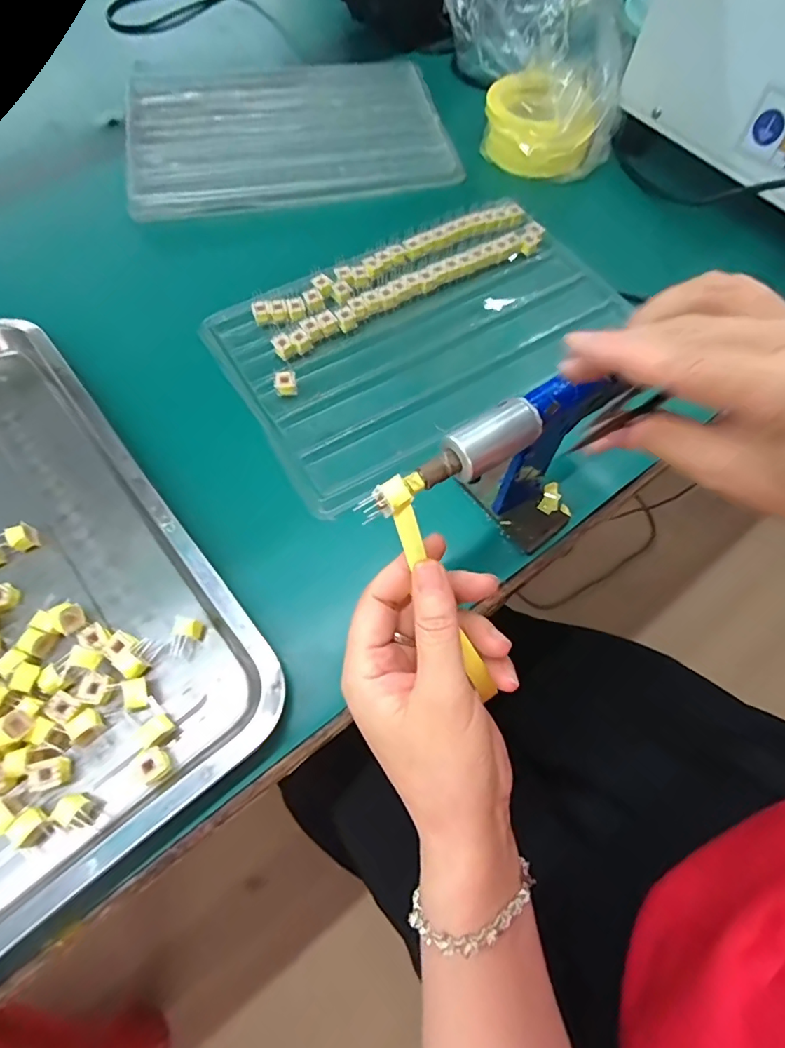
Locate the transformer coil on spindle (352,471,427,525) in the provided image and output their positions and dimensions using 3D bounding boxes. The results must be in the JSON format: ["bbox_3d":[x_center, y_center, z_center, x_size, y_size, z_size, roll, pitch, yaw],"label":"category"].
[{"bbox_3d":[0.000,-0.012,0.223,0.034,0.008,0.012,-34,70,-17],"label":"transformer coil on spindle"}]

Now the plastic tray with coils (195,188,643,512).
[{"bbox_3d":[0.030,-0.162,0.426,0.321,0.035,0.197,-30,69,-16],"label":"plastic tray with coils"}]

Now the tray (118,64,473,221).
[{"bbox_3d":[-0.108,-0.415,0.533,0.320,0.022,0.226,-8,65,-6],"label":"tray"}]

